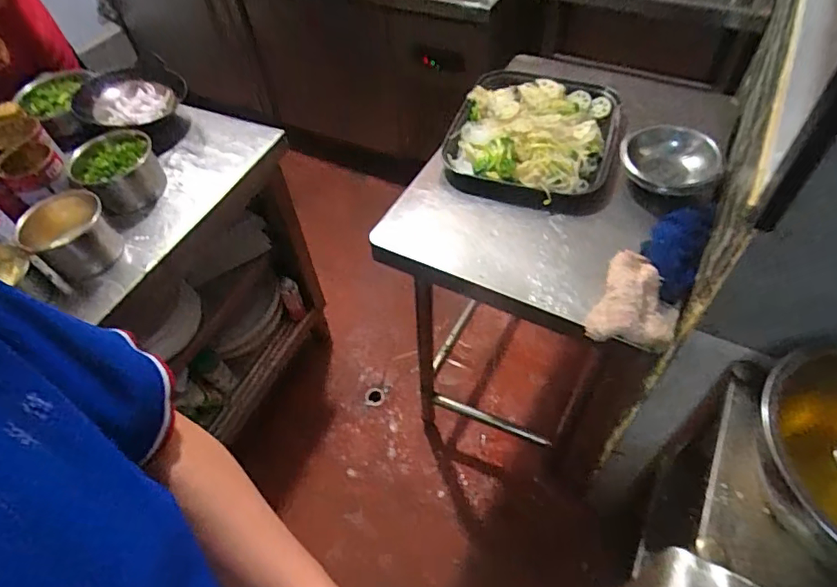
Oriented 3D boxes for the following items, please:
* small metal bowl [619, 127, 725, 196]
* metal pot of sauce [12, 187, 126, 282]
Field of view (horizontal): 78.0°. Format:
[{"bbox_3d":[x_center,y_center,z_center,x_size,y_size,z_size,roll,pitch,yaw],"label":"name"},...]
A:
[{"bbox_3d":[0.436,-0.232,0.899,0.162,0.048,0.148,26,58,23],"label":"small metal bowl"},{"bbox_3d":[-0.639,-0.104,0.952,0.145,0.087,0.166,-39,59,-24],"label":"metal pot of sauce"}]

